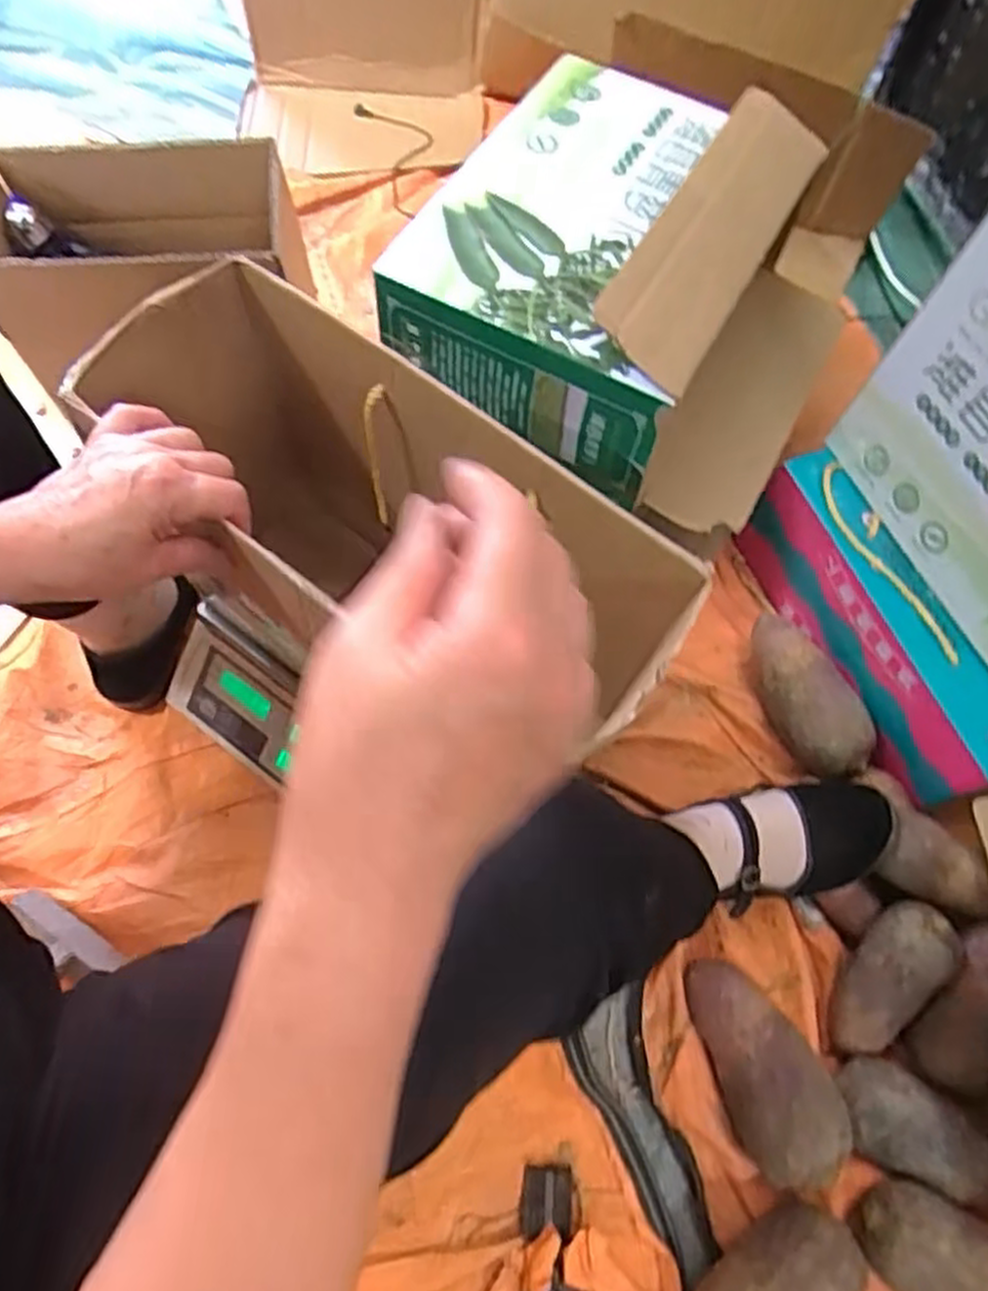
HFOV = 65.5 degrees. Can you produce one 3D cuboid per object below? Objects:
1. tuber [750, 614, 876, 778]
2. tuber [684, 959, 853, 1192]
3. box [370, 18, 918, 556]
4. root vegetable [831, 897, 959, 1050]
[{"bbox_3d":[0.295,0.050,0.738,0.066,0.078,0.162,-21,69,-12],"label":"tuber"},{"bbox_3d":[0.213,0.336,0.618,0.074,0.079,0.159,-18,69,-11],"label":"tuber"},{"bbox_3d":[0.134,-0.332,0.688,0.353,0.196,0.358,28,68,9],"label":"box"},{"bbox_3d":[0.323,0.275,0.630,0.060,0.054,0.139,27,111,8],"label":"root vegetable"}]

